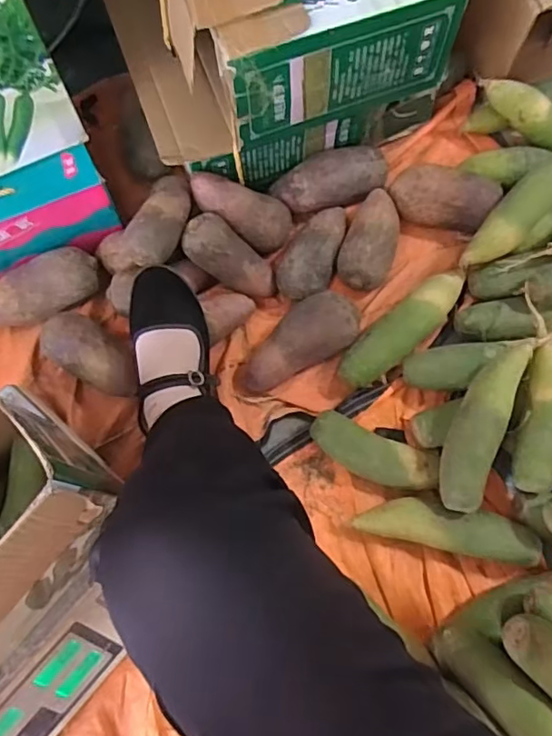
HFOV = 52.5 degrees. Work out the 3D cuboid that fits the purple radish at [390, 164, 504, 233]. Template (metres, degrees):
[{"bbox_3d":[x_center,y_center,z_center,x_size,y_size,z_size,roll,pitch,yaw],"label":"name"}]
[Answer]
[{"bbox_3d":[0.229,-0.235,0.760,0.144,0.058,0.073,14,75,4],"label":"purple radish"}]

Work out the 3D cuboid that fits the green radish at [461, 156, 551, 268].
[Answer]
[{"bbox_3d":[0.322,-0.208,0.724,0.225,0.049,0.058,-43,79,-10],"label":"green radish"}]

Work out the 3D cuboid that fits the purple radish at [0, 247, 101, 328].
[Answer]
[{"bbox_3d":[-0.310,-0.100,0.724,0.161,0.062,0.063,-30,76,-7],"label":"purple radish"}]

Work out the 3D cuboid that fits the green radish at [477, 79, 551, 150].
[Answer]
[{"bbox_3d":[0.389,-0.340,0.790,0.230,0.044,0.045,29,76,-7],"label":"green radish"}]

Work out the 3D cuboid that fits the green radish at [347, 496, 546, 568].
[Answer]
[{"bbox_3d":[0.201,0.186,0.658,0.205,0.044,0.052,11,75,4],"label":"green radish"}]

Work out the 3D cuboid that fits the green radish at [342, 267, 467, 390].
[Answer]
[{"bbox_3d":[0.169,-0.058,0.716,0.212,0.052,0.056,-41,78,-10],"label":"green radish"}]

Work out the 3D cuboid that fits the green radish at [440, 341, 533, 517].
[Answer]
[{"bbox_3d":[0.236,0.062,0.646,0.057,0.070,0.201,23,76,6],"label":"green radish"}]

